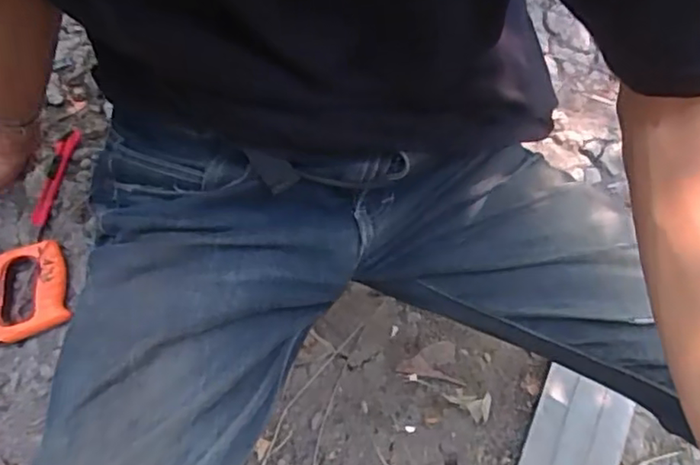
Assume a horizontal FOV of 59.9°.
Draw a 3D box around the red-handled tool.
[{"bbox_3d":[-0.408,-0.079,0.839,0.026,0.012,0.144,11,68,3],"label":"red-handled tool"}]

